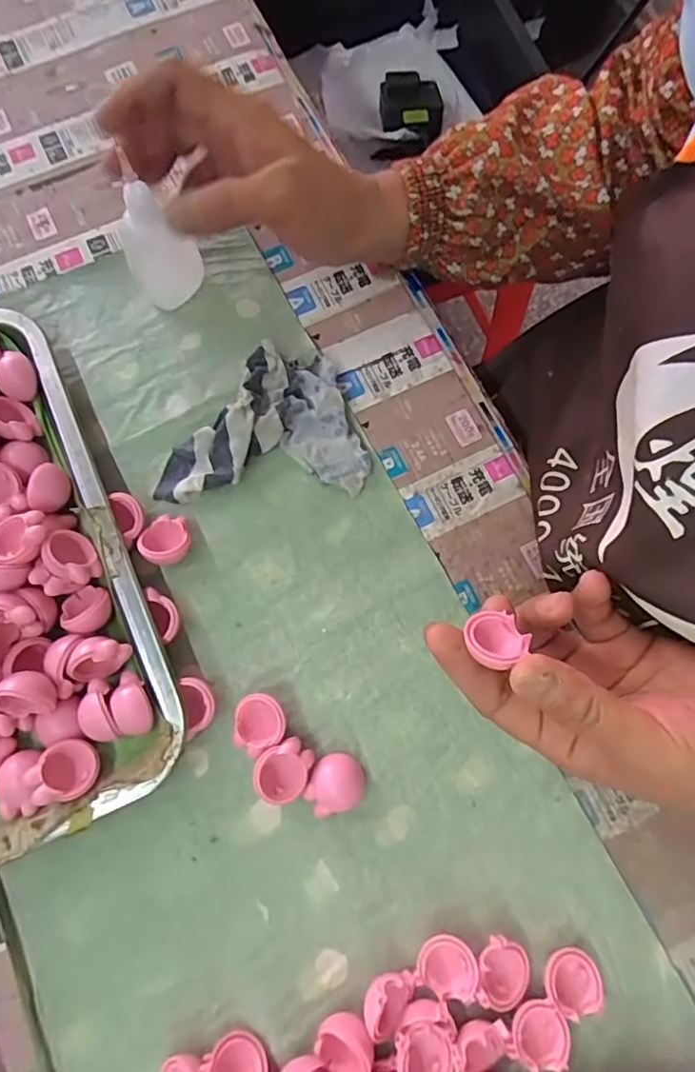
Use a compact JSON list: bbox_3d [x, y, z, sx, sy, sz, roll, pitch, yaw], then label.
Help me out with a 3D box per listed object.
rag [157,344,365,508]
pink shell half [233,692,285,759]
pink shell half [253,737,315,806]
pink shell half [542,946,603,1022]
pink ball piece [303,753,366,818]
[{"bbox_3d":[-0.053,-0.071,0.358,0.125,0.029,0.090,-2,77,-2],"label":"rag"},{"bbox_3d":[-0.048,0.104,0.323,0.027,0.016,0.031,1,76,-1],"label":"pink shell half"},{"bbox_3d":[-0.034,0.127,0.316,0.032,0.020,0.028,-28,79,-8],"label":"pink shell half"},{"bbox_3d":[0.114,0.226,0.295,0.028,0.014,0.026,0,76,-2],"label":"pink shell half"},{"bbox_3d":[-0.007,0.135,0.319,0.032,0.010,0.029,-13,77,-5],"label":"pink ball piece"}]

